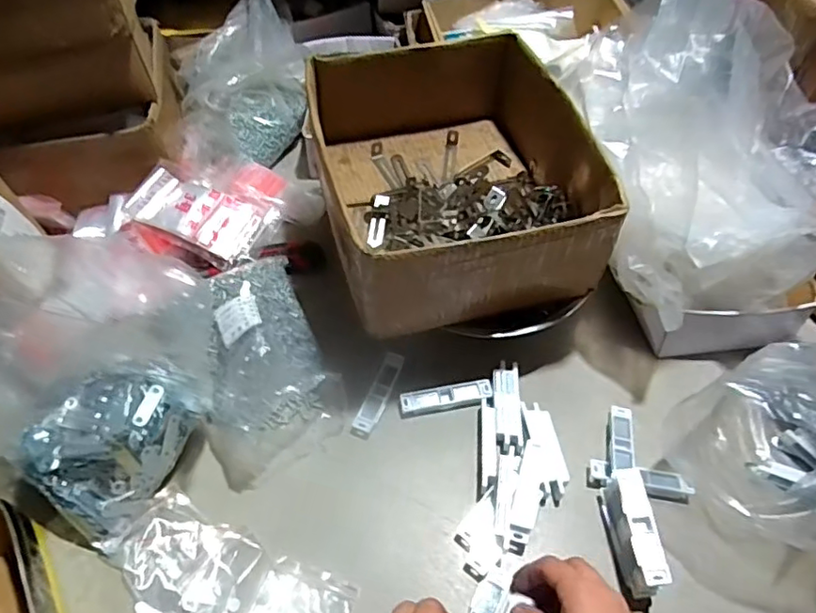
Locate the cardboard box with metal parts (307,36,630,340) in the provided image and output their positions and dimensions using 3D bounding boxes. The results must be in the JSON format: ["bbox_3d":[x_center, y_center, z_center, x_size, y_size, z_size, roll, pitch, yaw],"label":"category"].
[{"bbox_3d":[0.044,-0.137,0.629,0.251,0.118,0.300,-12,54,-9],"label":"cardboard box with metal parts"}]

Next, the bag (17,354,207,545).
[{"bbox_3d":[-0.271,0.120,0.549,0.106,0.072,0.143,24,56,17],"label":"bag"}]

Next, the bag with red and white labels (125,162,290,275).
[{"bbox_3d":[-0.244,-0.131,0.752,0.174,0.058,0.173,16,54,12],"label":"bag with red and white labels"}]

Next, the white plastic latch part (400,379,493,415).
[{"bbox_3d":[0.040,0.094,0.623,0.095,0.010,0.022,-7,53,-6],"label":"white plastic latch part"}]

